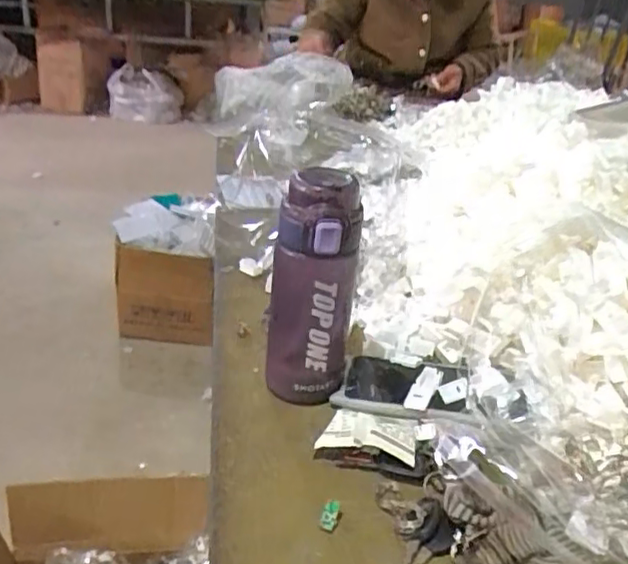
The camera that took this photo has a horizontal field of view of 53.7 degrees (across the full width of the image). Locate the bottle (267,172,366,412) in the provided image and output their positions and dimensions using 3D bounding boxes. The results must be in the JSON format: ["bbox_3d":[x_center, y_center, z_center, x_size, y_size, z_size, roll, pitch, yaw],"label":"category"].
[{"bbox_3d":[-0.002,0.006,0.536,0.071,0.201,0.084,8,29,2],"label":"bottle"}]

